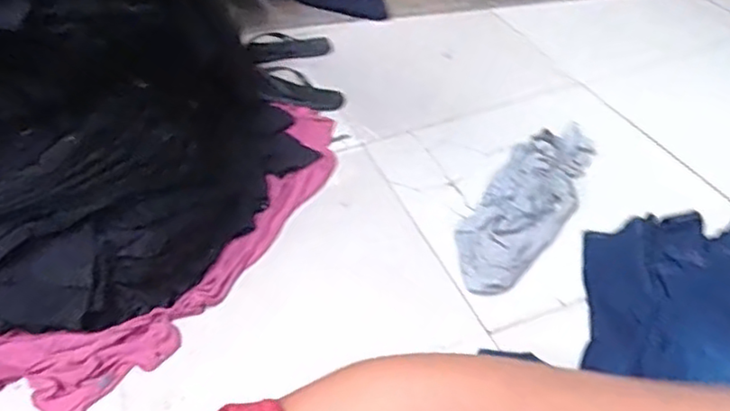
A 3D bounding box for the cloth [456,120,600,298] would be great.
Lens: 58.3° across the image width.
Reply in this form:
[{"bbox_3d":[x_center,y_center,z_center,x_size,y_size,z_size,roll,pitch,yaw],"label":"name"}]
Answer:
[{"bbox_3d":[0.343,-0.021,1.371,0.181,0.059,0.562,22,48,24],"label":"cloth"}]

